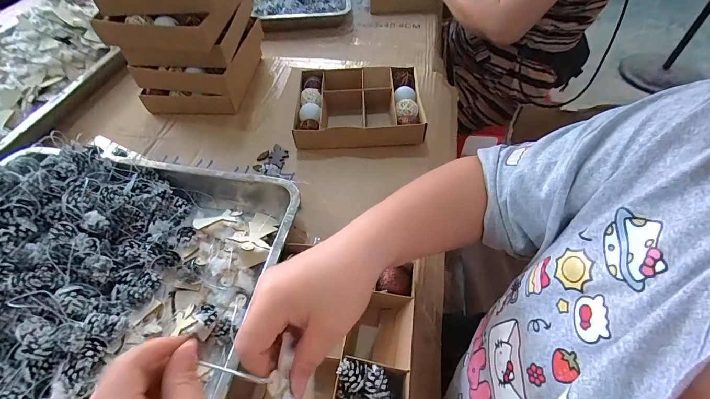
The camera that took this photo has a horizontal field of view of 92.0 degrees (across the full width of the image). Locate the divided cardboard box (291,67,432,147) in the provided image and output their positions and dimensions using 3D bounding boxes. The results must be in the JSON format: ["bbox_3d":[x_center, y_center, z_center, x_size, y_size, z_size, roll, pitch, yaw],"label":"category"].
[{"bbox_3d":[0.006,-0.160,0.591,0.209,0.048,0.174,-2,52,2],"label":"divided cardboard box"}]

